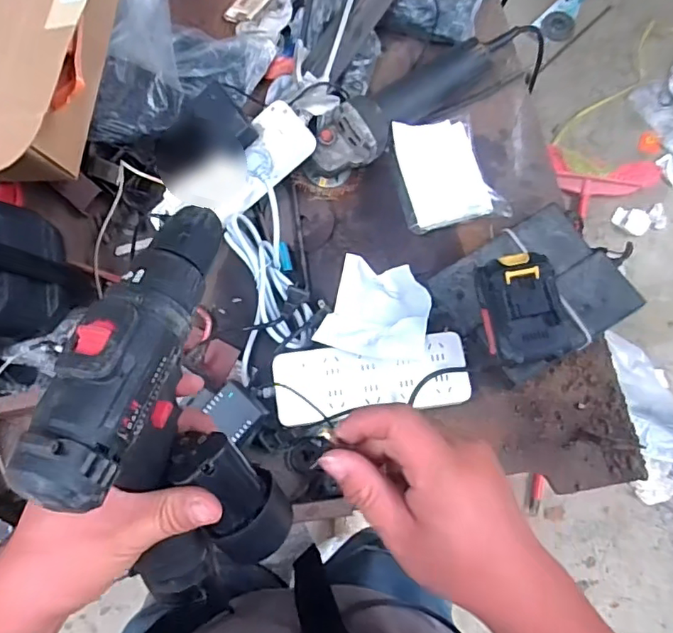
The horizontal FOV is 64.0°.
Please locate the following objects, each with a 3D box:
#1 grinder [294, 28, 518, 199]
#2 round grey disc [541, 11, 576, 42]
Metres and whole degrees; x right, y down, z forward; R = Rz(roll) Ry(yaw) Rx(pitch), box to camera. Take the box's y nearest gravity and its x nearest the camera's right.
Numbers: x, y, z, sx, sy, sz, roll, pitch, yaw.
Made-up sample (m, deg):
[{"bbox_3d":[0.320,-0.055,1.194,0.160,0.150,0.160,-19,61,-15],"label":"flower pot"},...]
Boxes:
[{"bbox_3d":[0.088,-0.280,0.696,0.335,0.081,0.084,-41,78,-5],"label":"grinder"},{"bbox_3d":[0.607,-0.793,1.472,0.077,0.026,0.078,-1,78,4],"label":"round grey disc"}]

